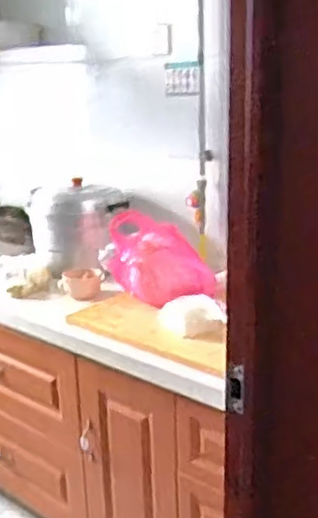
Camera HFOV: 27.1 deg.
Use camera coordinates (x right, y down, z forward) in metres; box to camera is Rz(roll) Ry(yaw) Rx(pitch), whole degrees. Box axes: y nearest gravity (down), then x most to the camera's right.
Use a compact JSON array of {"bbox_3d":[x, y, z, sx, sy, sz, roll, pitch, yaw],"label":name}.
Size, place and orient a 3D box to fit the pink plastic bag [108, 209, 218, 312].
[{"bbox_3d":[0.007,-0.005,1.693,0.195,0.189,0.249,-11,19,-30],"label":"pink plastic bag"}]

